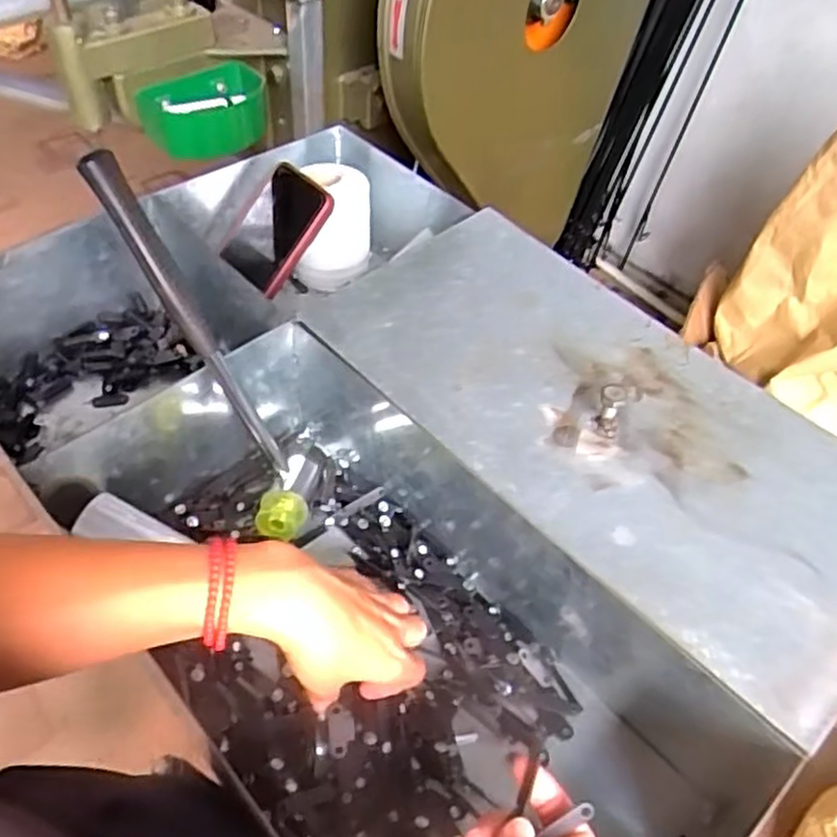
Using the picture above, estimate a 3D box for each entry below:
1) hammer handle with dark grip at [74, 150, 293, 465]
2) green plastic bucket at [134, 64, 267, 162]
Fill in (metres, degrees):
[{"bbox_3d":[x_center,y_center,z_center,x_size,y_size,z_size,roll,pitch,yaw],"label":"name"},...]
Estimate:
[{"bbox_3d":[-0.144,-0.059,0.488,0.017,0.241,0.021,8,47,34],"label":"hammer handle with dark grip"},{"bbox_3d":[-0.254,-0.360,0.882,0.144,0.079,0.065,-15,52,-16],"label":"green plastic bucket"}]

